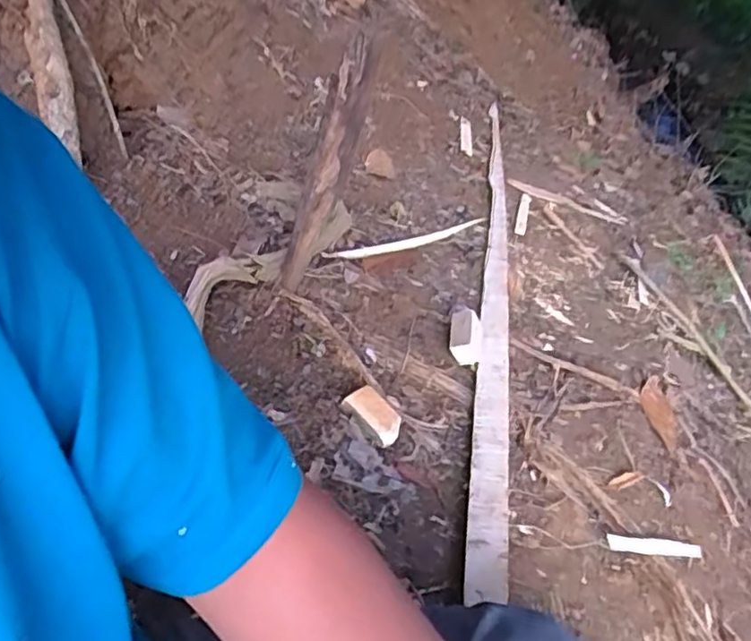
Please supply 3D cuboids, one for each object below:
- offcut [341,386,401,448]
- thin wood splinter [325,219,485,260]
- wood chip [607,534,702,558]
[{"bbox_3d":[-0.001,0.129,0.855,0.050,0.028,0.085,-39,69,-17],"label":"offcut"},{"bbox_3d":[0.073,-0.150,1.189,0.022,0.023,0.450,35,34,29],"label":"thin wood splinter"},{"bbox_3d":[0.384,0.309,0.866,0.168,0.007,0.021,13,38,-22],"label":"wood chip"}]

